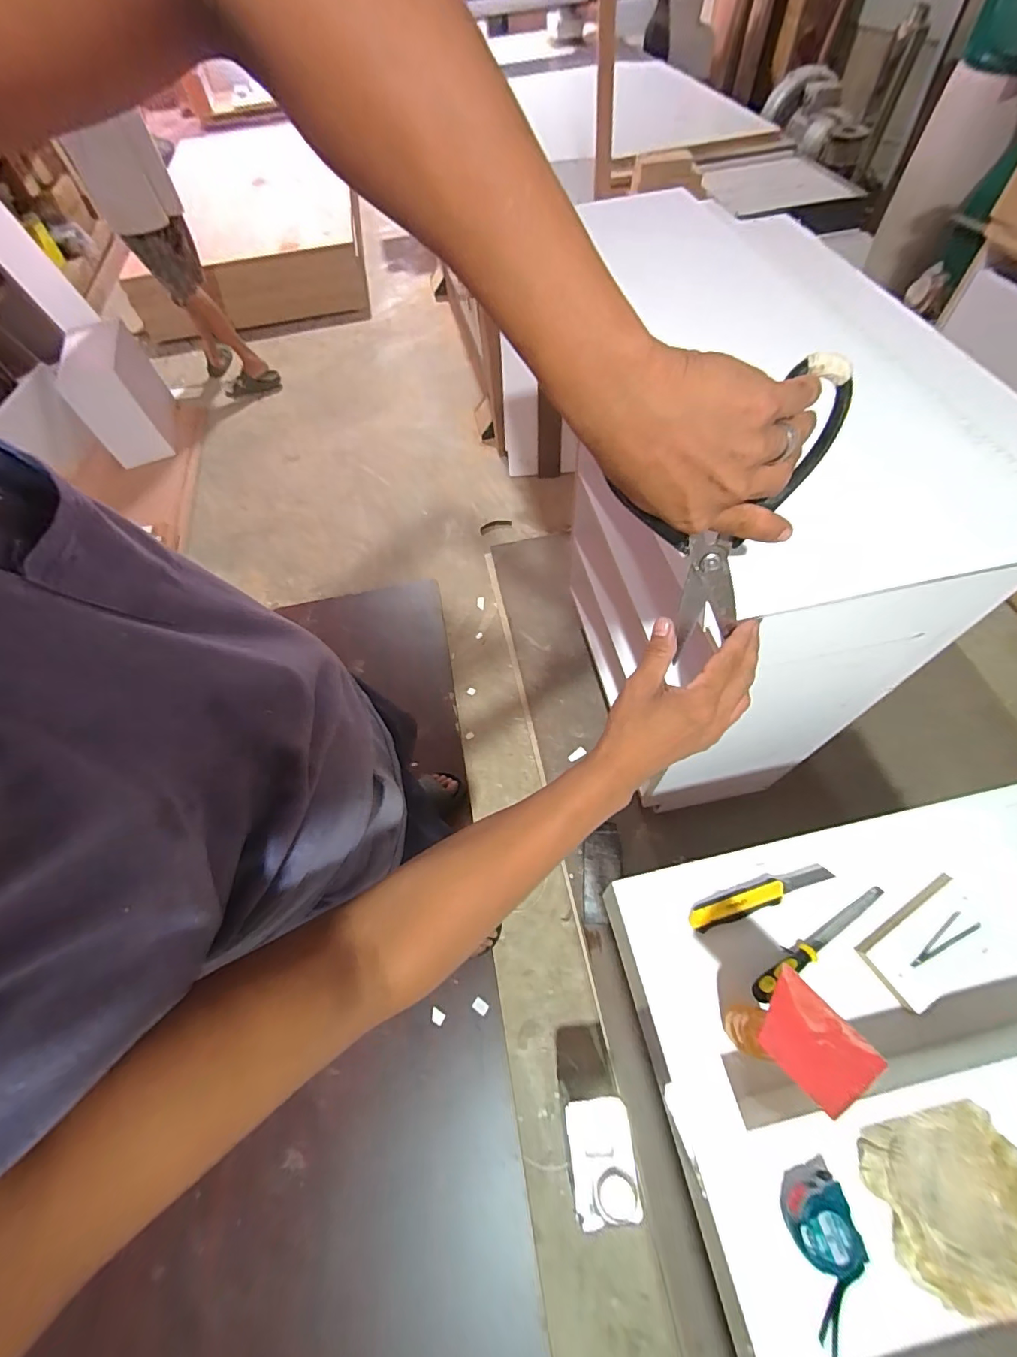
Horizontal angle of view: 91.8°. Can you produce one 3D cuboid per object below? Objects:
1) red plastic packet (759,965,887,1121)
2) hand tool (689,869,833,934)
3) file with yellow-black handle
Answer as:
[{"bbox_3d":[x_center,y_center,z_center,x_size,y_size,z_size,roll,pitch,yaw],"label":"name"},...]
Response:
[{"bbox_3d":[0.307,0.365,0.494,0.082,0.019,0.101,-41,66,-18],"label":"red plastic packet"},{"bbox_3d":[0.373,0.322,0.730,0.220,0.025,0.034,-18,61,-6],"label":"hand tool"},{"bbox_3d":[0.442,0.369,0.698,0.254,0.019,0.023,-30,63,-13],"label":"file with yellow-black handle"}]

